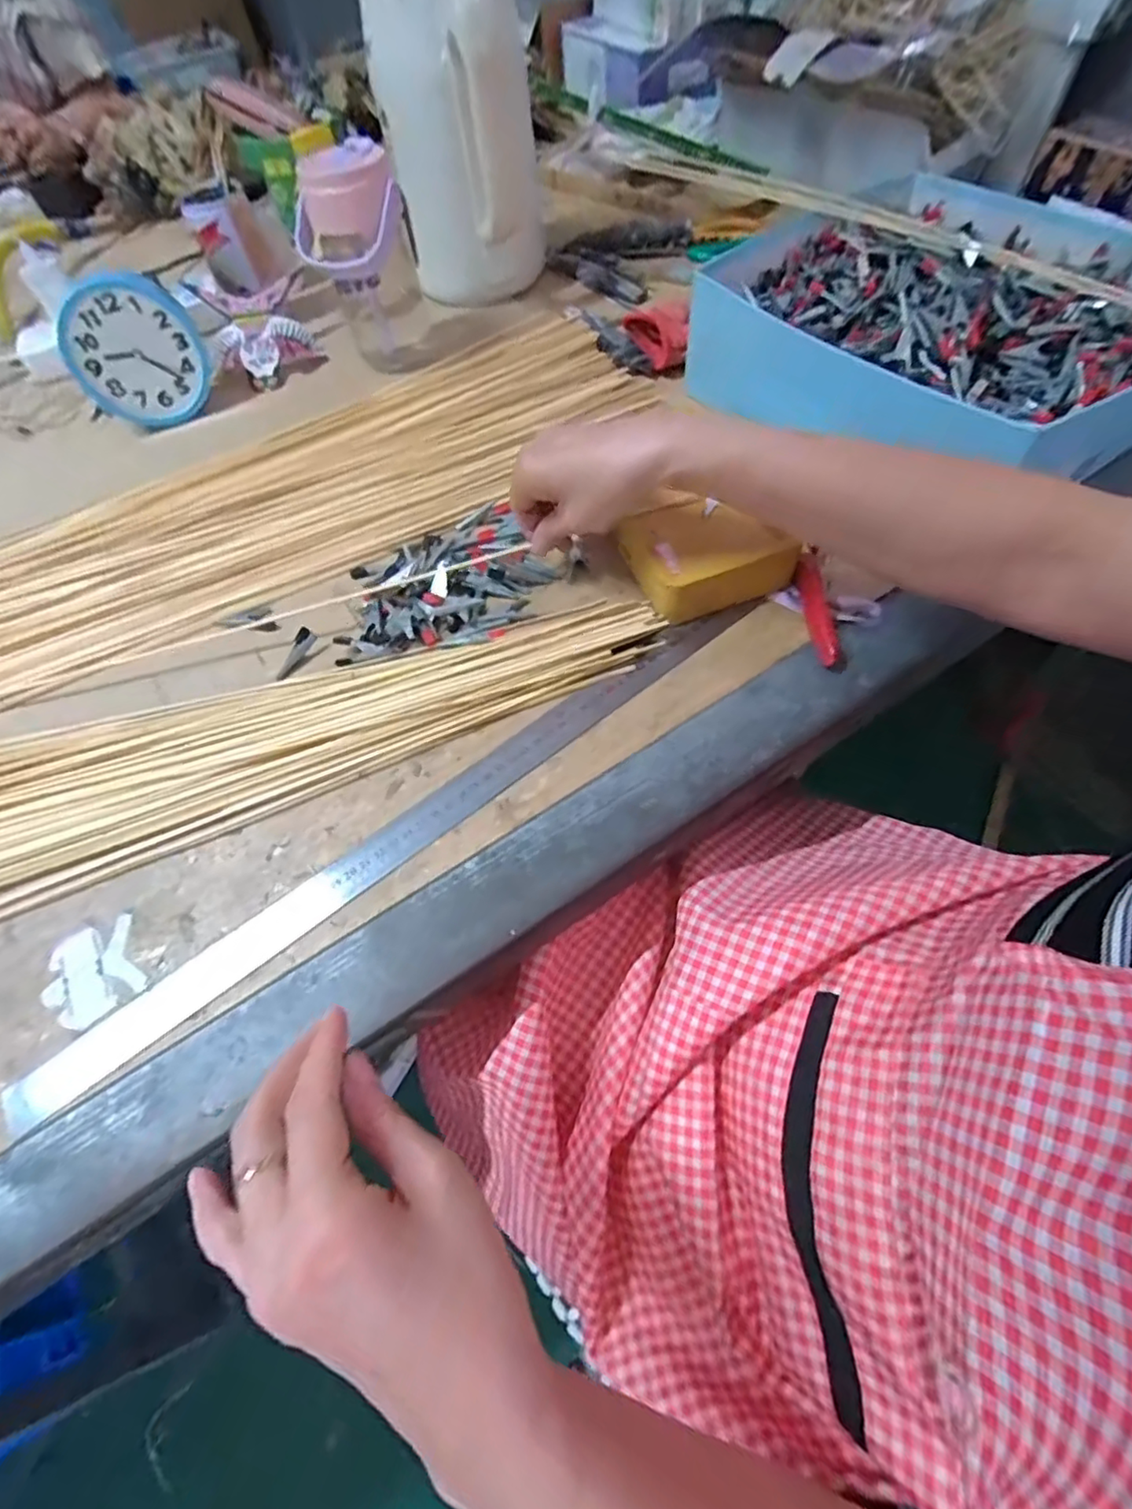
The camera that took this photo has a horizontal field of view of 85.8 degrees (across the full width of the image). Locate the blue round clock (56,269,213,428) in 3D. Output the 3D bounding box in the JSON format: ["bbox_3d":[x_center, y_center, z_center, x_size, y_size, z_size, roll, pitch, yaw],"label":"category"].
[{"bbox_3d":[-0.407,-0.378,0.586,0.118,0.125,0.028,-25,61,-10],"label":"blue round clock"}]

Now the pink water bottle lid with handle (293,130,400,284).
[{"bbox_3d":[-0.195,-0.478,0.543,0.097,0.074,0.071,-19,60,-6],"label":"pink water bottle lid with handle"}]

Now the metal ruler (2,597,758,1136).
[{"bbox_3d":[-0.081,0.034,0.379,0.511,0.009,0.031,-36,63,-15],"label":"metal ruler"}]

